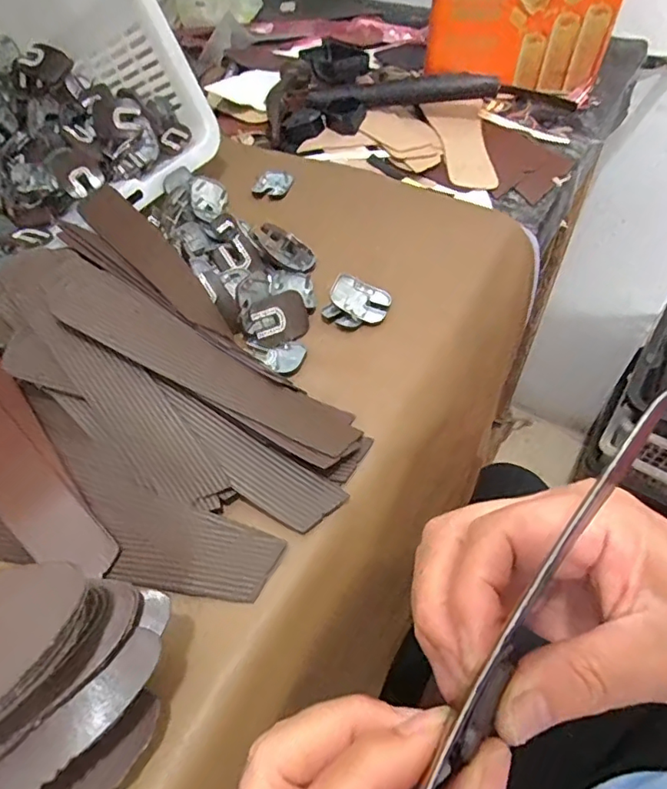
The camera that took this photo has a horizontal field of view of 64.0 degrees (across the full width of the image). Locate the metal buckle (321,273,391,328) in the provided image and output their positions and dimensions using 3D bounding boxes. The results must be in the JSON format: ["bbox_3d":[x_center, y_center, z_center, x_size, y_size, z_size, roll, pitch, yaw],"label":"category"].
[{"bbox_3d":[0.016,-0.060,0.354,0.039,0.015,0.037,13,53,12],"label":"metal buckle"}]

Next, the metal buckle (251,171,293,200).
[{"bbox_3d":[-0.053,-0.179,0.458,0.032,0.010,0.039,13,53,12],"label":"metal buckle"}]

